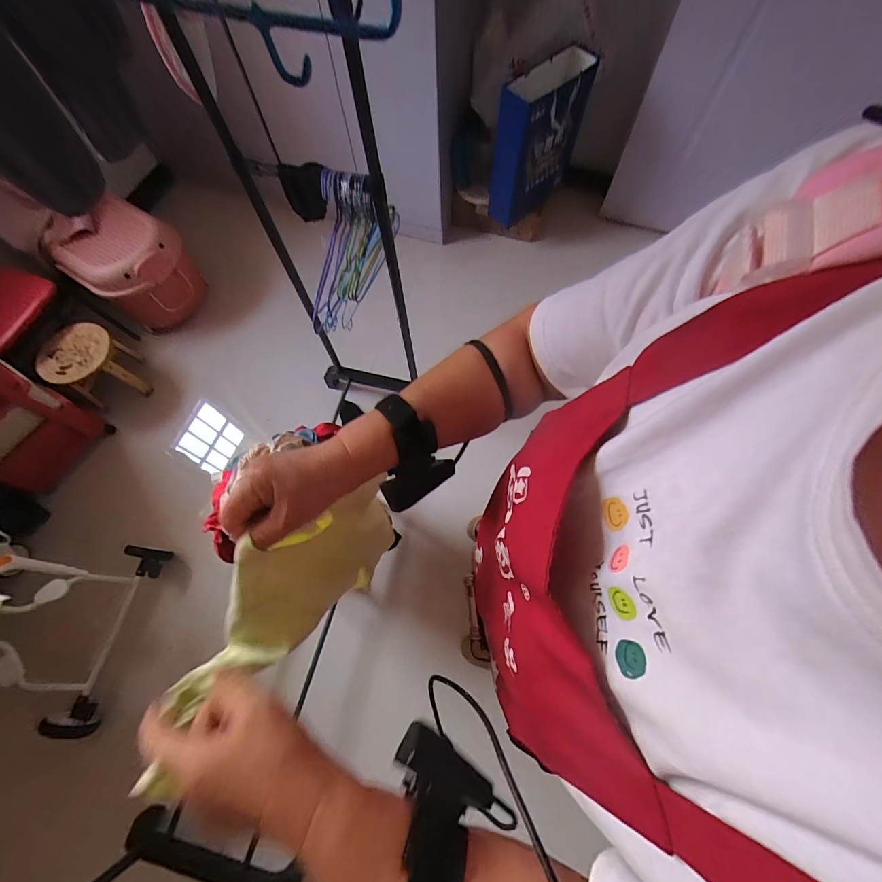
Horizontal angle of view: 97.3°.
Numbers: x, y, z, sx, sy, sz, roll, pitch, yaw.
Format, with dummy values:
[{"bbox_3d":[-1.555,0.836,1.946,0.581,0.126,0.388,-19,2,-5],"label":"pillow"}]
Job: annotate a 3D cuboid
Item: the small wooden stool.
[{"bbox_3d":[-1.272,-0.273,1.432,0.218,0.215,0.221,0,68,1],"label":"small wooden stool"}]

